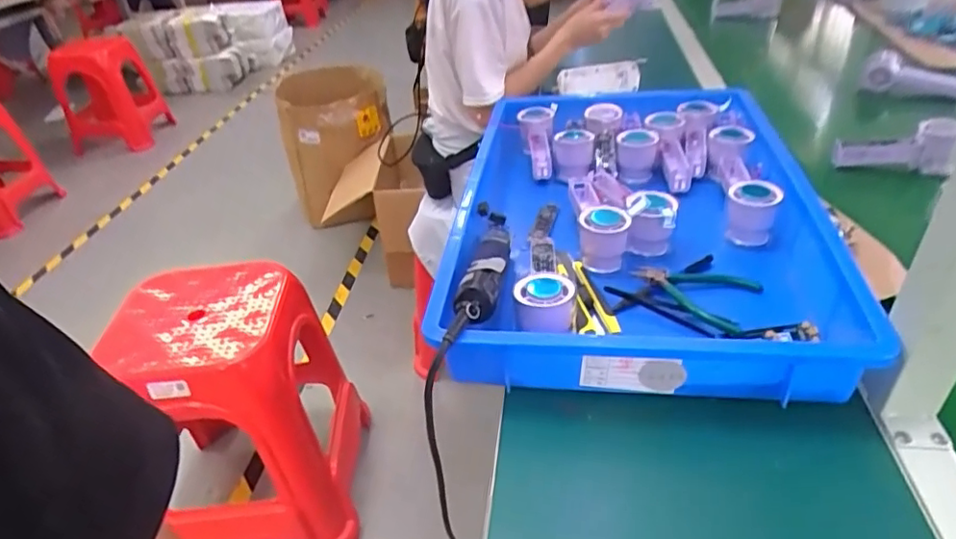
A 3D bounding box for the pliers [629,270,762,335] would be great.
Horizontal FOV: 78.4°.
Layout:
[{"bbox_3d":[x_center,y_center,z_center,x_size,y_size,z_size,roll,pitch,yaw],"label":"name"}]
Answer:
[{"bbox_3d":[0.218,0.013,0.592,0.112,0.022,0.071,23,44,33],"label":"pliers"}]

